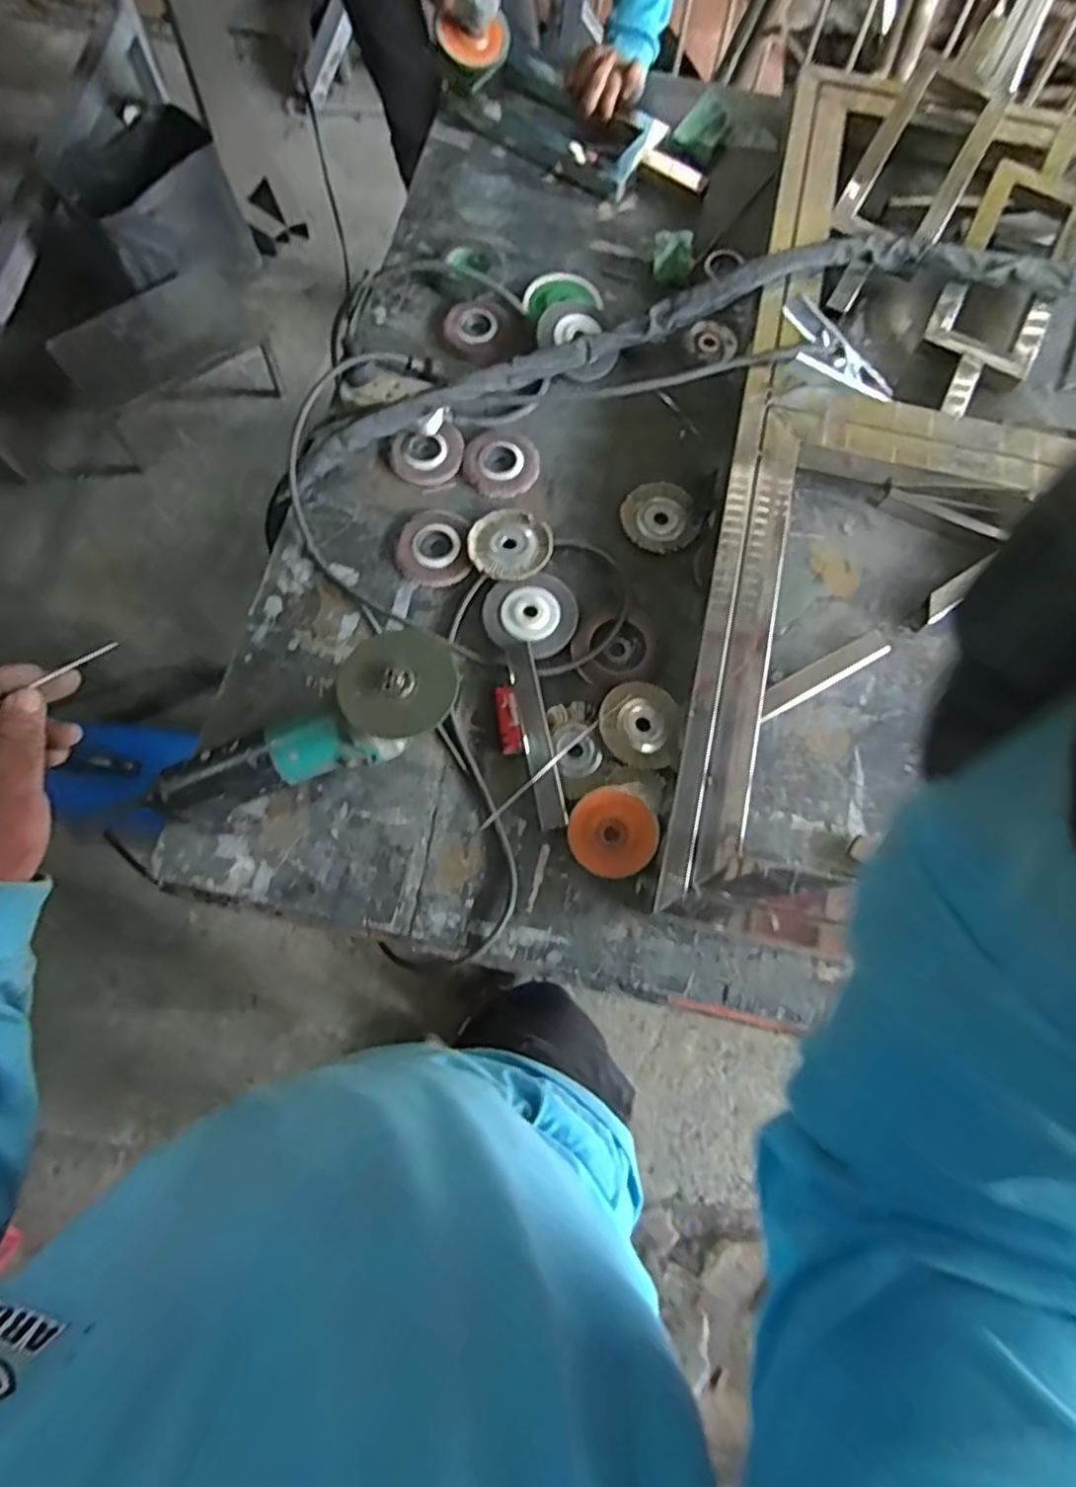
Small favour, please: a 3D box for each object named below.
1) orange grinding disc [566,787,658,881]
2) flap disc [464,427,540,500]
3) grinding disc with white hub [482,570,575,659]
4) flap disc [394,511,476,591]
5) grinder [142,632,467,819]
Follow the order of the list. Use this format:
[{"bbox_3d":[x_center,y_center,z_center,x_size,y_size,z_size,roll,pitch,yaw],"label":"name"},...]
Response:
[{"bbox_3d":[0.071,0.086,0.665,0.082,0.008,0.080,0,89,10],"label":"orange grinding disc"},{"bbox_3d":[-0.043,-0.325,0.809,0.083,0.010,0.090,0,74,-1],"label":"flap disc"},{"bbox_3d":[-0.006,-0.135,0.737,0.094,0.016,0.093,0,74,-1],"label":"grinding disc with white hub"},{"bbox_3d":[-0.115,-0.217,0.773,0.077,0.009,0.097,-6,74,-3],"label":"flap disc"},{"bbox_3d":[-0.214,-0.019,0.659,0.279,0.092,0.099,-18,74,-5],"label":"grinder"}]

